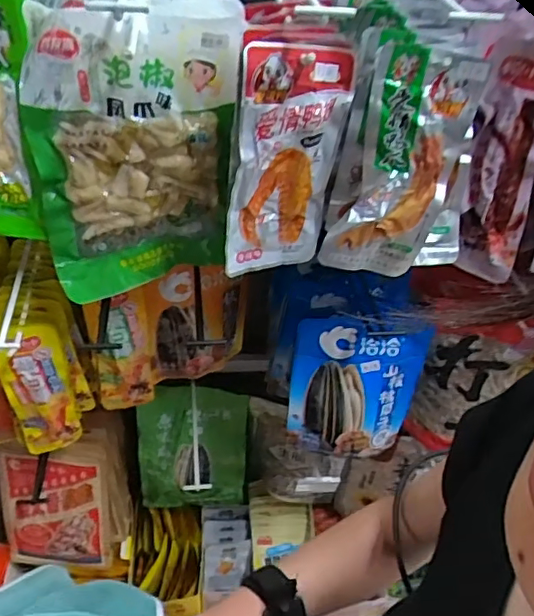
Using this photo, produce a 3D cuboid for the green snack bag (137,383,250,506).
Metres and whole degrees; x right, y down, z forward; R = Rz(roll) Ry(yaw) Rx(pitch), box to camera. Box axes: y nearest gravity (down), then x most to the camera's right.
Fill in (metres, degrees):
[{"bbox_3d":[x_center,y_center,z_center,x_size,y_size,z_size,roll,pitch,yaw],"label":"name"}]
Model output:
[{"bbox_3d":[-0.121,0.233,0.975,0.178,0.263,0.030,-3,25,-15],"label":"green snack bag"}]

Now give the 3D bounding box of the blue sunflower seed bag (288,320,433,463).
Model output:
[{"bbox_3d":[0.104,0.098,0.695,0.158,0.191,0.024,5,28,-9],"label":"blue sunflower seed bag"}]

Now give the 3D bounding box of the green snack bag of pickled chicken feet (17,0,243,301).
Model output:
[{"bbox_3d":[-0.115,-0.134,0.518,0.178,0.257,0.061,-4,37,-7],"label":"green snack bag of pickled chicken feet"}]

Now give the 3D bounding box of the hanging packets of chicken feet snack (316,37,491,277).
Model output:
[{"bbox_3d":[0.111,-0.114,0.472,0.090,0.182,0.020,10,23,-17],"label":"hanging packets of chicken feet snack"}]

